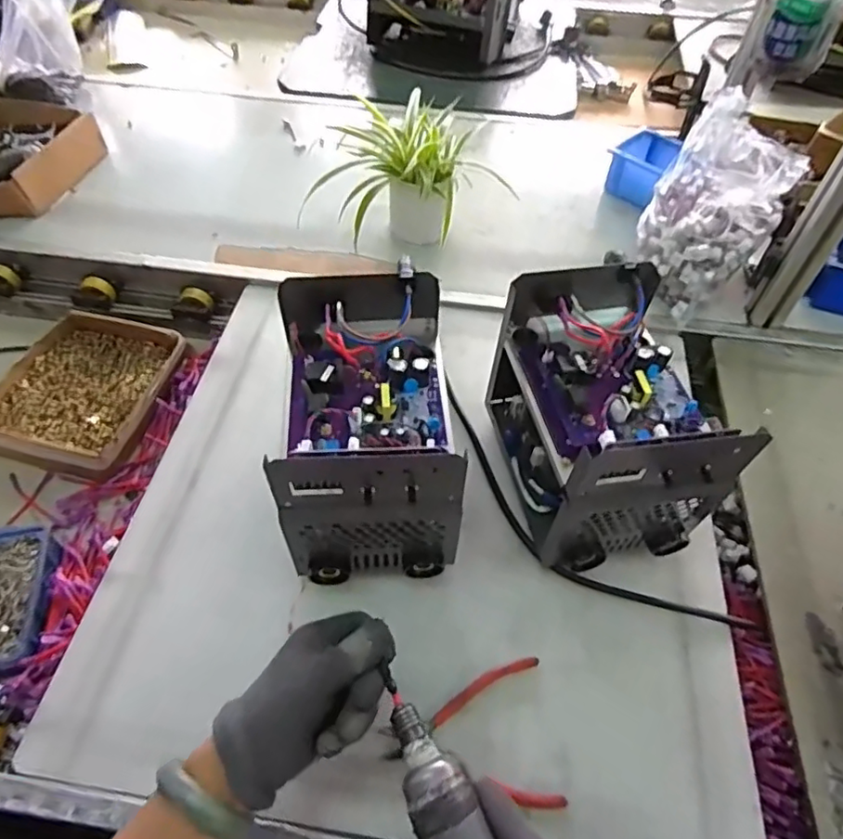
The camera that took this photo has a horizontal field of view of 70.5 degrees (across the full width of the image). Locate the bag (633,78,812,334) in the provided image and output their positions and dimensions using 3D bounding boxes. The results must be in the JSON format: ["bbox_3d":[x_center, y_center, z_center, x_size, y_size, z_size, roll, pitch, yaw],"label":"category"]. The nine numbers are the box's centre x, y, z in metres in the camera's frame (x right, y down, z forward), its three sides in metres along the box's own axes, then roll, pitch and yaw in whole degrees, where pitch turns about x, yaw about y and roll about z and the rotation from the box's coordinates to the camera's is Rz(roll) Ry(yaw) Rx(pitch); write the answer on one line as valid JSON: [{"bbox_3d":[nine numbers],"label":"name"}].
[{"bbox_3d":[0.367,-0.266,0.773,0.142,0.198,0.155,-28,59,-21],"label":"bag"}]

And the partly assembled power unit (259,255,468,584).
[{"bbox_3d":[-0.051,0.013,0.573,0.145,0.195,0.238,-3,53,-4],"label":"partly assembled power unit"}]

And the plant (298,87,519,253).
[{"bbox_3d":[-0.036,-0.345,0.863,0.184,0.143,0.225,27,57,17],"label":"plant"}]

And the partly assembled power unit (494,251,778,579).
[{"bbox_3d":[0.171,0.000,0.580,0.144,0.184,0.232,-10,54,-9],"label":"partly assembled power unit"}]

